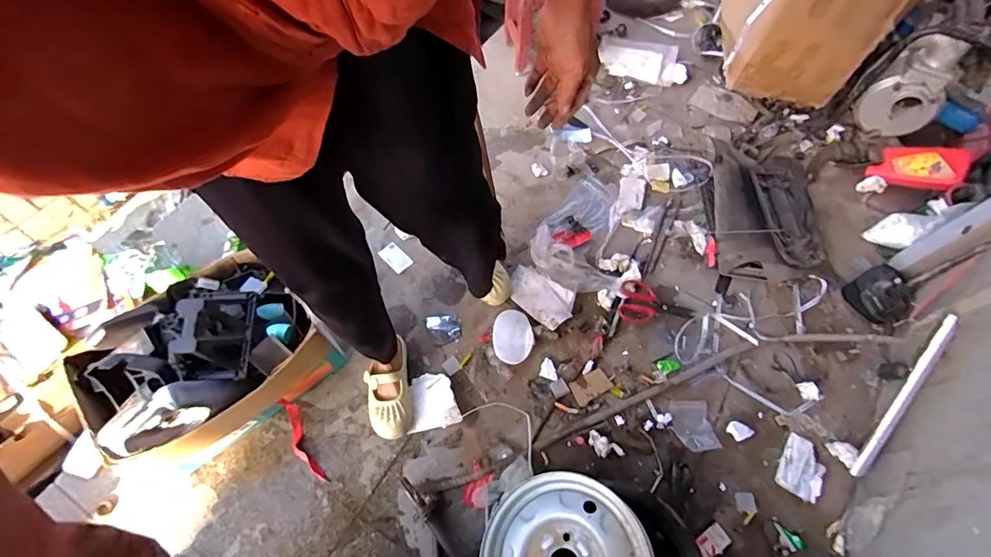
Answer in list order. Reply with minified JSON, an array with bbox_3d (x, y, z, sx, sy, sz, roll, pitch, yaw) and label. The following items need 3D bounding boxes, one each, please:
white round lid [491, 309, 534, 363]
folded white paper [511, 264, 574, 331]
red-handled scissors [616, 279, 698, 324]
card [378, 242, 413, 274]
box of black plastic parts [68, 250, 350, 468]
[{"bbox_3d":[0.043,0.144,1.146,0.102,0.039,0.141,-5,64,-4],"label":"white round lid"},{"bbox_3d":[0.111,0.045,1.199,0.189,0.033,0.113,37,68,16],"label":"folded white paper"},{"bbox_3d":[0.421,0.080,1.201,0.201,0.016,0.111,21,65,9],"label":"red-handled scissors"},{"bbox_3d":[-0.276,-0.056,1.254,0.088,0.006,0.058,45,62,12],"label":"card"},{"bbox_3d":[-0.582,0.176,0.955,0.394,0.327,0.321,-38,71,-19],"label":"box of black plastic parts"}]

